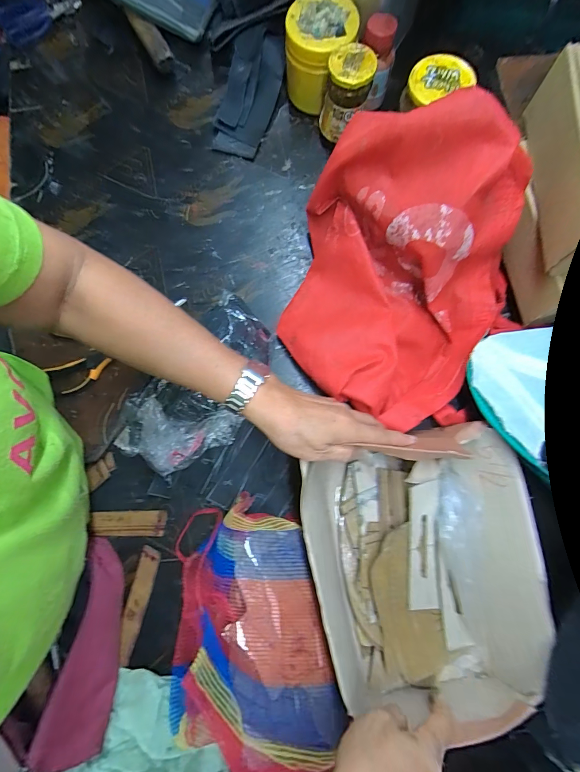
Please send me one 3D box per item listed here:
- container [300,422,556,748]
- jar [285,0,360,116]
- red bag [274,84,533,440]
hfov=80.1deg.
[{"bbox_3d":[0.141,0.193,0.359,0.228,0.082,0.270,-9,79,0],"label":"container"},{"bbox_3d":[0.045,-0.461,0.486,0.086,0.105,0.095,-33,80,-5],"label":"jar"},{"bbox_3d":[0.120,-0.126,0.377,0.253,0.164,0.323,0,80,2],"label":"red bag"}]

